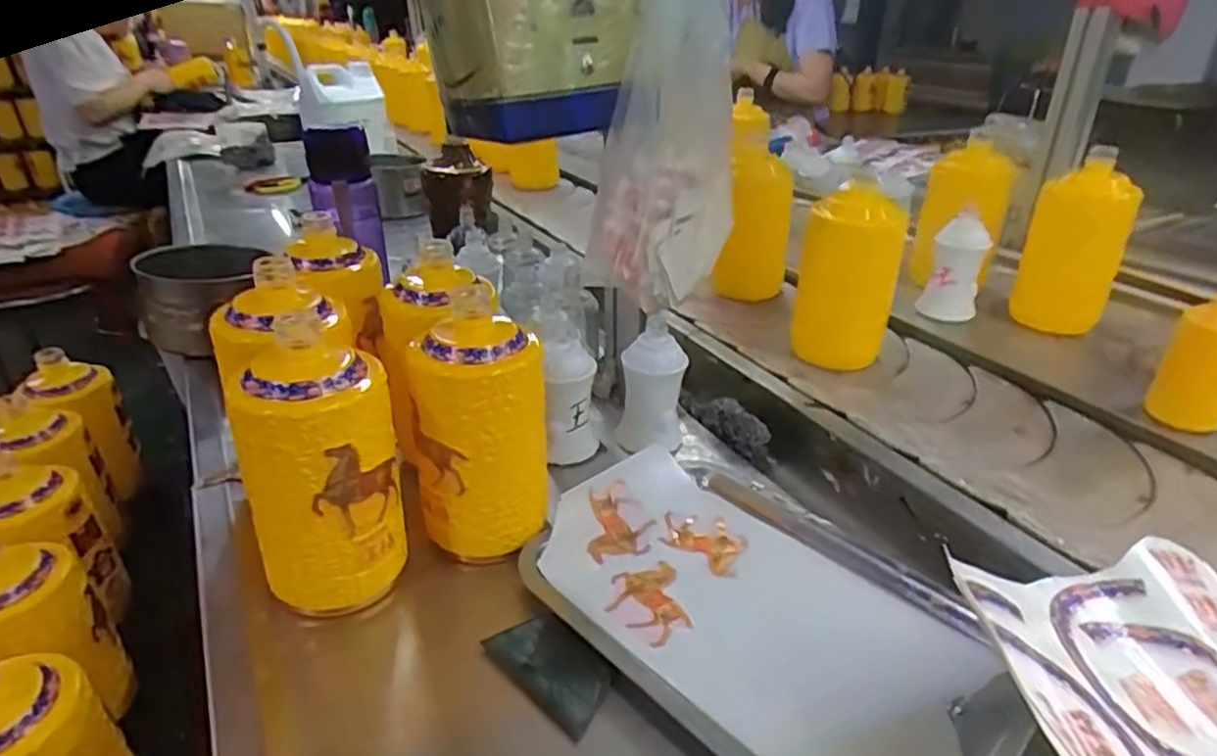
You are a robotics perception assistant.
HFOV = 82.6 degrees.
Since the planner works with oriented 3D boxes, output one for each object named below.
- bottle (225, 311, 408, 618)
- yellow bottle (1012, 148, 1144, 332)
[{"bbox_3d":[-0.181,0.055,0.436,0.088,0.167,0.084,-15,32,-25],"label":"bottle"},{"bbox_3d":[0.500,-0.143,0.739,0.086,0.177,0.070,23,38,35],"label":"yellow bottle"}]

